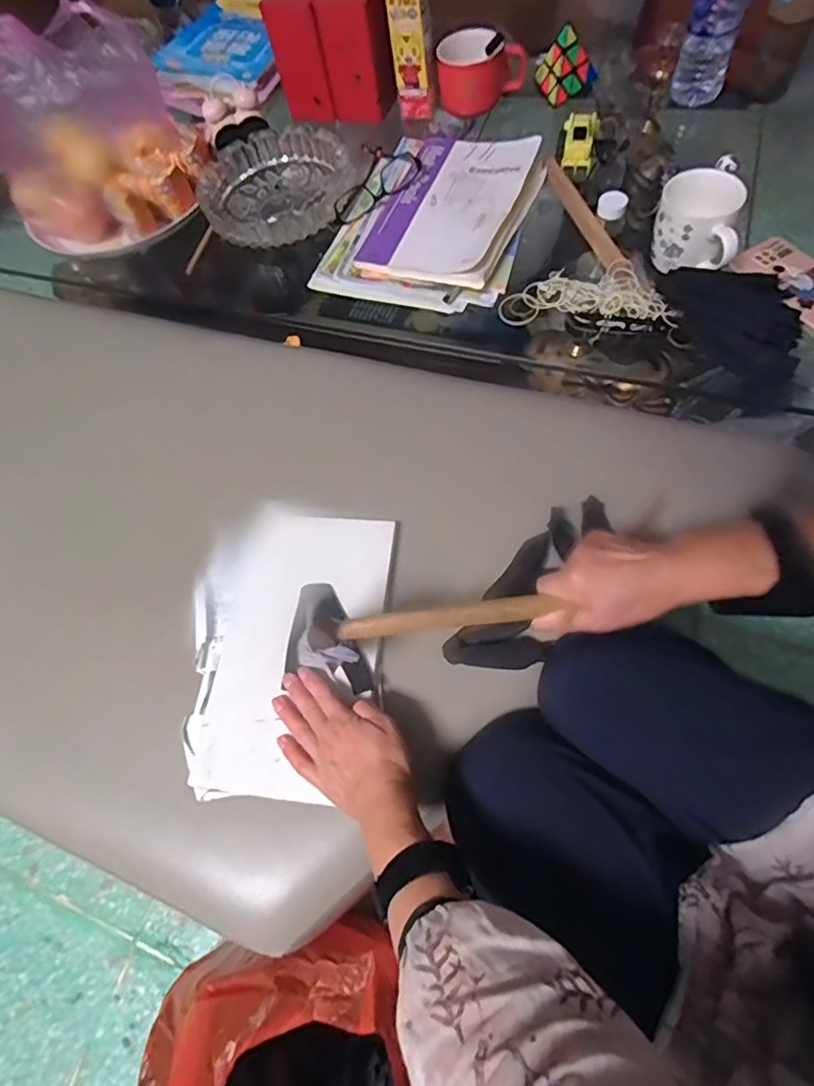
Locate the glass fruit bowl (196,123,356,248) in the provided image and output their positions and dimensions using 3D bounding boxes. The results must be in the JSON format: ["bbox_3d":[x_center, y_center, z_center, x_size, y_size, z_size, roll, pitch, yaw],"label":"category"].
[{"bbox_3d":[-0.191,-0.515,0.800,0.212,0.067,0.220,-3,64,7],"label":"glass fruit bowl"}]

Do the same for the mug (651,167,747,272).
[{"bbox_3d":[0.332,-0.364,0.634,0.088,0.071,0.098,14,67,14],"label":"mug"}]

